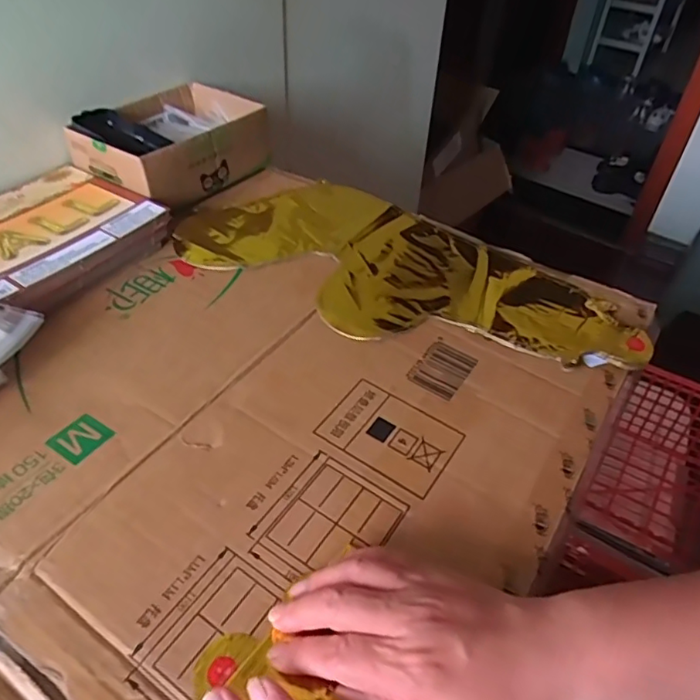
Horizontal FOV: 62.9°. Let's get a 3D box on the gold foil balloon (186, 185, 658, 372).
[{"bbox_3d":[0.050,-0.075,0.538,0.417,0.010,0.199,27,49,22],"label":"gold foil balloon"}]

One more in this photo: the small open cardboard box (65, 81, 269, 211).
[{"bbox_3d":[-0.199,-0.227,0.635,0.138,0.068,0.194,28,49,23],"label":"small open cardboard box"}]

